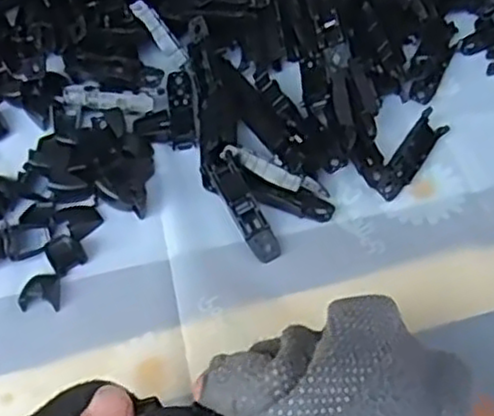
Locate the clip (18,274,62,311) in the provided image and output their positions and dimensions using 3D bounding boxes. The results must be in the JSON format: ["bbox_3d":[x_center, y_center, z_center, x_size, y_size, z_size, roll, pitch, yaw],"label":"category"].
[{"bbox_3d":[-0.108,0.044,0.379,0.020,0.006,0.021,2,54,0],"label":"clip"}]

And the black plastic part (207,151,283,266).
[{"bbox_3d":[-0.002,-0.001,0.398,0.017,0.013,0.067,-24,73,-13],"label":"black plastic part"}]

